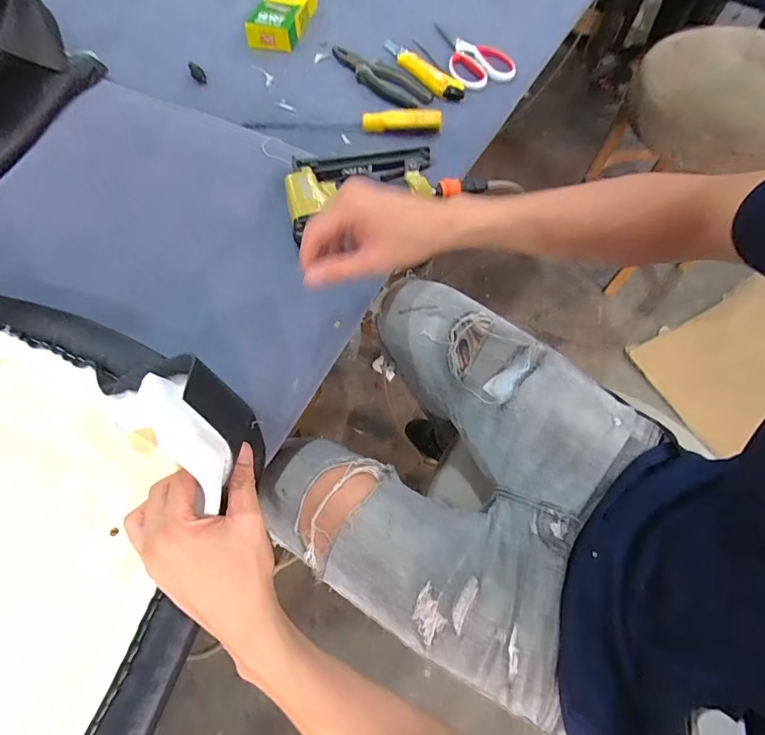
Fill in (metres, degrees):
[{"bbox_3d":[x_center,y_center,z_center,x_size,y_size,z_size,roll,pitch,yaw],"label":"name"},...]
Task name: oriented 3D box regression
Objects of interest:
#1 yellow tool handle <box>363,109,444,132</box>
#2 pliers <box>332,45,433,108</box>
[{"bbox_3d":[0.028,-0.355,0.611,0.113,0.025,0.023,4,66,2],"label":"yellow tool handle"},{"bbox_3d":[-0.006,-0.458,0.659,0.191,0.018,0.056,42,72,17],"label":"pliers"}]

